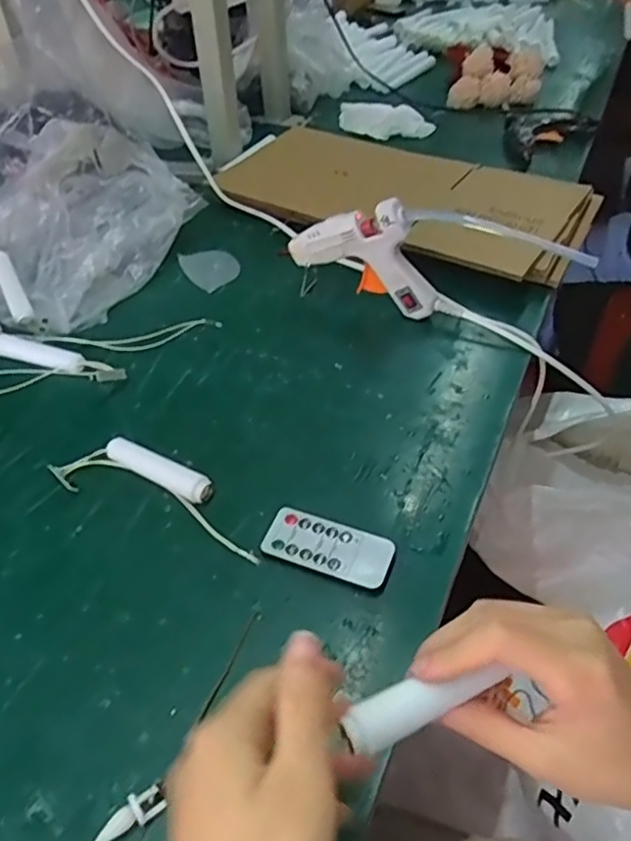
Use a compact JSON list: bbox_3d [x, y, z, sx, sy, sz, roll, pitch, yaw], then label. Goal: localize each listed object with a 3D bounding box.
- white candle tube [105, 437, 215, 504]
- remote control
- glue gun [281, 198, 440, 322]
[{"bbox_3d":[-0.116,0.035,0.470,0.093,0.014,0.019,24,51,24],"label":"white candle tube"},{"bbox_3d":[0.008,0.083,0.422,0.083,0.006,0.039,16,48,17],"label":"remote control"},{"bbox_3d":[0.042,-0.148,0.581,0.139,0.107,0.023,13,47,15],"label":"glue gun"}]

